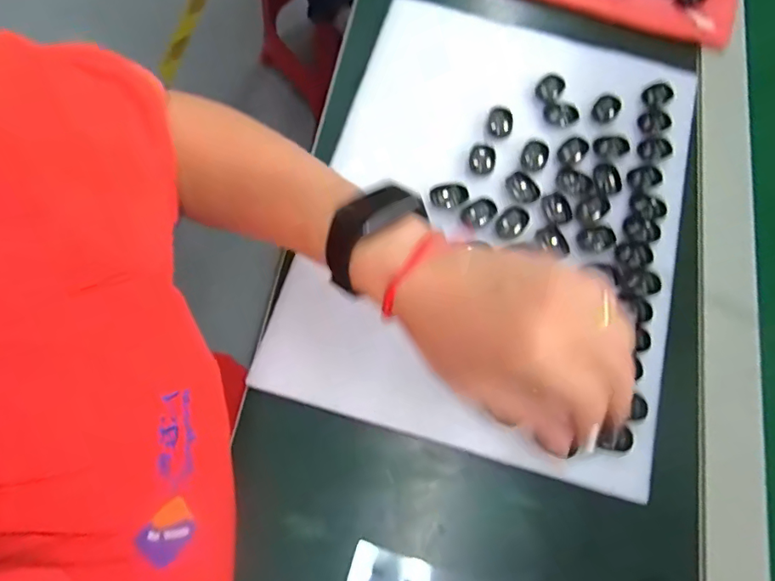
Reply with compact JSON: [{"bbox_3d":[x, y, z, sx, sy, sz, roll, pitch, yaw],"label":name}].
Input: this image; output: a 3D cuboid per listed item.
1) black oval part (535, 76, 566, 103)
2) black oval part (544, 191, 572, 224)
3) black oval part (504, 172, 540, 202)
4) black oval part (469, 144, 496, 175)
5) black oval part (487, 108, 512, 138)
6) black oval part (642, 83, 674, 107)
[{"bbox_3d":[0.129,-0.160,0.408,0.026,0.006,0.018,-43,79,-12],"label":"black oval part"},{"bbox_3d":[0.125,-0.060,0.376,0.020,0.006,0.025,-12,75,-5],"label":"black oval part"},{"bbox_3d":[0.100,-0.075,0.380,0.022,0.006,0.025,-34,77,-11],"label":"black oval part"},{"bbox_3d":[0.071,-0.098,0.385,0.018,0.006,0.023,17,74,3],"label":"black oval part"},{"bbox_3d":[0.086,-0.127,0.393,0.018,0.007,0.021,10,74,1],"label":"black oval part"},{"bbox_3d":[0.217,-0.157,0.411,0.026,0.004,0.019,-24,76,-8],"label":"black oval part"}]

